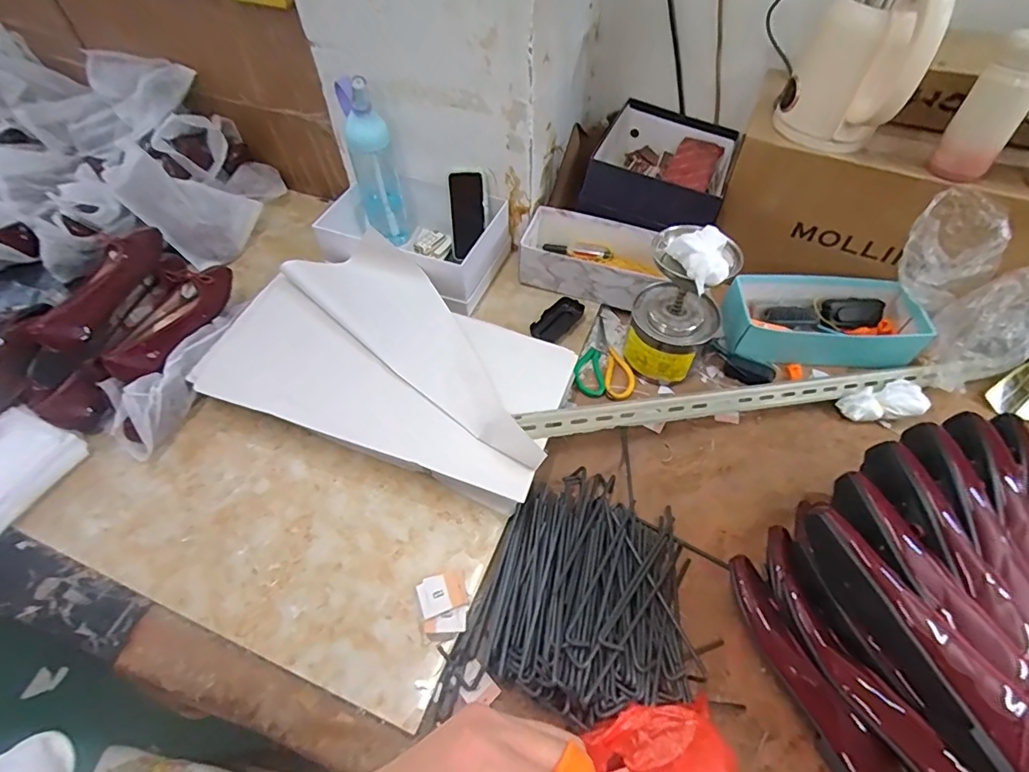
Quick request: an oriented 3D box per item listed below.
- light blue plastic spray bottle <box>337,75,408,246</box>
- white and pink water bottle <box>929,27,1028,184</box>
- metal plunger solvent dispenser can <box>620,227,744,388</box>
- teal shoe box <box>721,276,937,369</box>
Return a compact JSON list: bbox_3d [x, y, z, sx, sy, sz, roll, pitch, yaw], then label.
[{"bbox_3d":[-0.259,-0.406,0.972,0.087,0.315,0.084,-12,56,-8],"label":"light blue plastic spray bottle"},{"bbox_3d":[0.653,-0.367,0.713,0.080,0.154,0.058,34,62,22],"label":"white and pink water bottle"},{"bbox_3d":[0.255,-0.123,0.812,0.125,0.269,0.115,0,55,0],"label":"metal plunger solvent dispenser can"},{"bbox_3d":[0.532,-0.110,0.916,0.306,0.092,0.141,6,55,5],"label":"teal shoe box"}]

